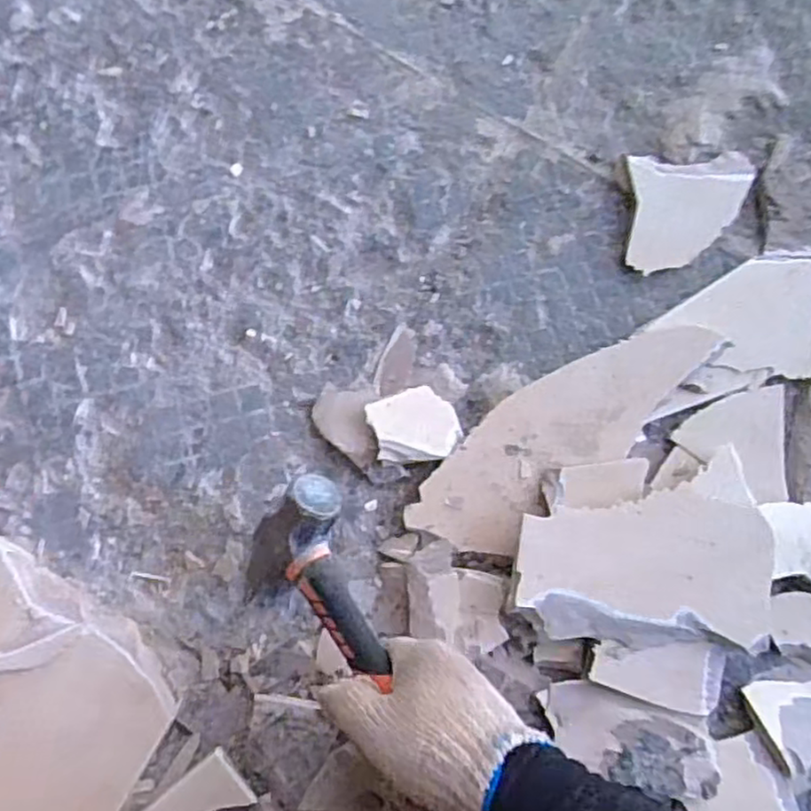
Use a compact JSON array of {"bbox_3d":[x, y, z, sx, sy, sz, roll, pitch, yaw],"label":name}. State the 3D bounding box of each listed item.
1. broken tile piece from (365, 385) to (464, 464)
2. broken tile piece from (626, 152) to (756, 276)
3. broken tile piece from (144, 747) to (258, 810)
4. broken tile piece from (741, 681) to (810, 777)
[{"bbox_3d":[0.008,0.017,0.551,0.068,0.019,0.057,-17,85,-6],"label":"broken tile piece"},{"bbox_3d":[0.241,-0.164,0.586,0.106,0.006,0.098,-2,85,-2],"label":"broken tile piece"},{"bbox_3d":[-0.154,0.296,0.510,0.076,0.004,0.046,-39,87,-7],"label":"broken tile piece"},{"bbox_3d":[0.308,0.249,0.538,0.088,0.016,0.063,2,83,-4],"label":"broken tile piece"}]

